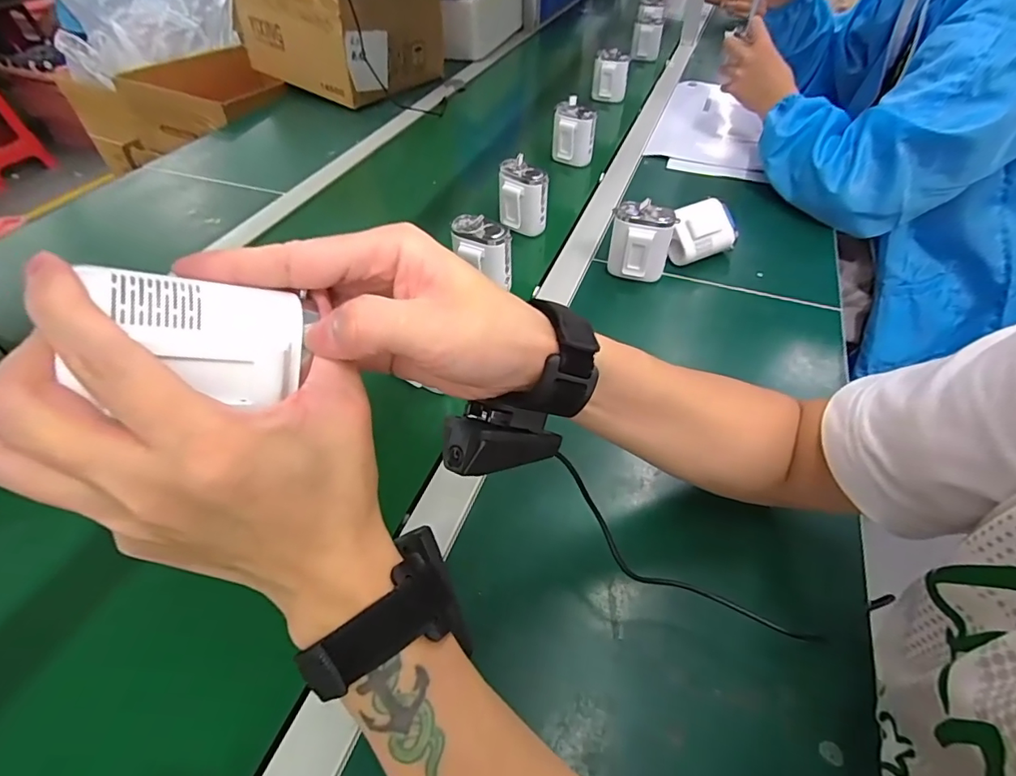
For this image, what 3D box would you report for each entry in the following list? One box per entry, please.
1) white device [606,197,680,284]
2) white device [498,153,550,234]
[{"bbox_3d":[0.156,-0.168,0.595,0.068,0.094,0.040,11,49,10],"label":"white device"},{"bbox_3d":[0.021,-0.260,0.677,0.067,0.084,0.055,-2,48,-2],"label":"white device"}]

